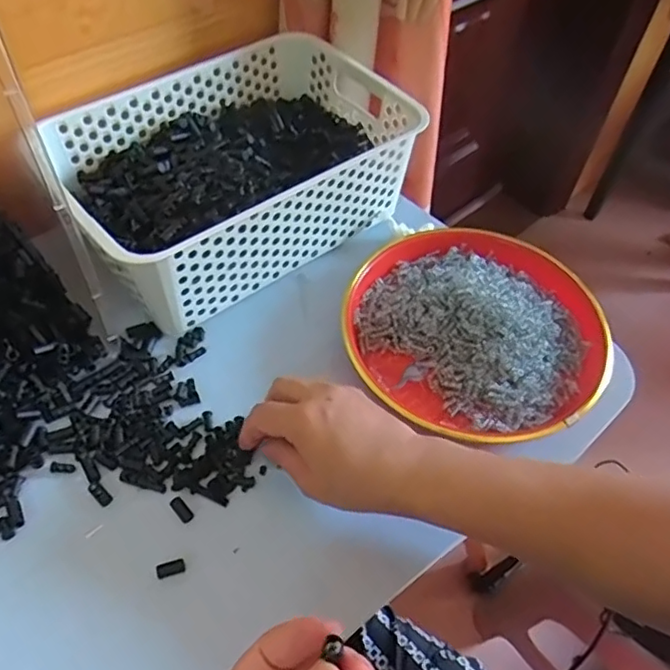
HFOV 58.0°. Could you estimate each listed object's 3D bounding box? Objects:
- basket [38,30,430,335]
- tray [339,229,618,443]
[{"bbox_3d":[-0.095,-0.149,0.567,0.304,0.111,0.209,-30,60,-25],"label":"basket"},{"bbox_3d":[0.117,-0.008,0.512,0.214,0.047,0.210,2,52,-3],"label":"tray"}]

